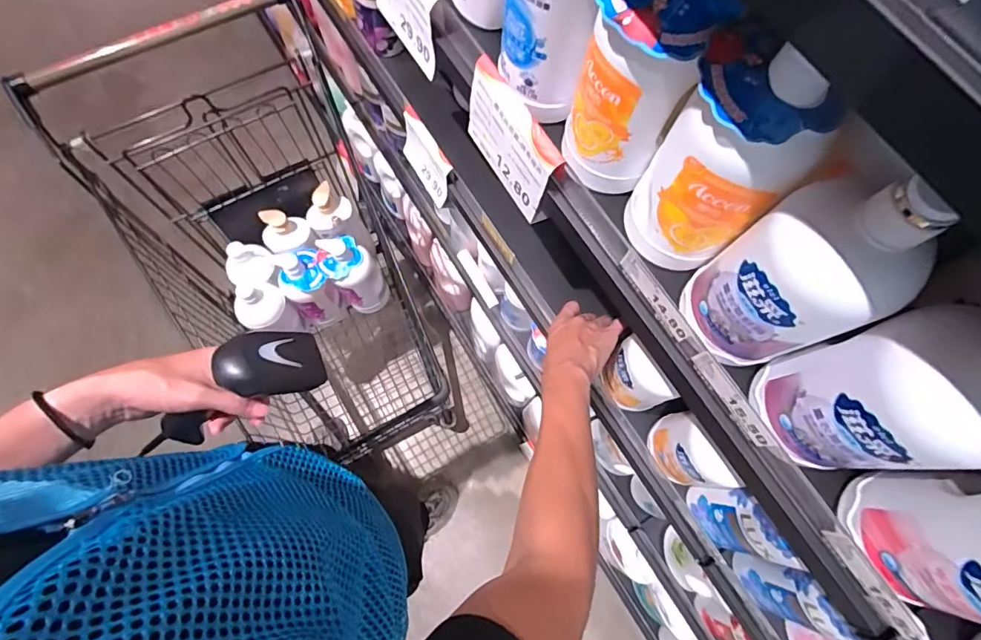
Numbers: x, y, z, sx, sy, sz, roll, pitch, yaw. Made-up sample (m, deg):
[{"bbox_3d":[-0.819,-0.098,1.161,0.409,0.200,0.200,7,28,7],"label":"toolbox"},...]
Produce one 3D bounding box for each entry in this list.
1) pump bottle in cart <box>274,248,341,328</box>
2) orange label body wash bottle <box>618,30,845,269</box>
[{"bbox_3d":[-0.388,-0.069,1.035,0.089,0.194,0.101,-23,75,-8],"label":"pump bottle in cart"},{"bbox_3d":[0.167,-0.109,0.371,0.091,0.192,0.062,36,76,8],"label":"orange label body wash bottle"}]

